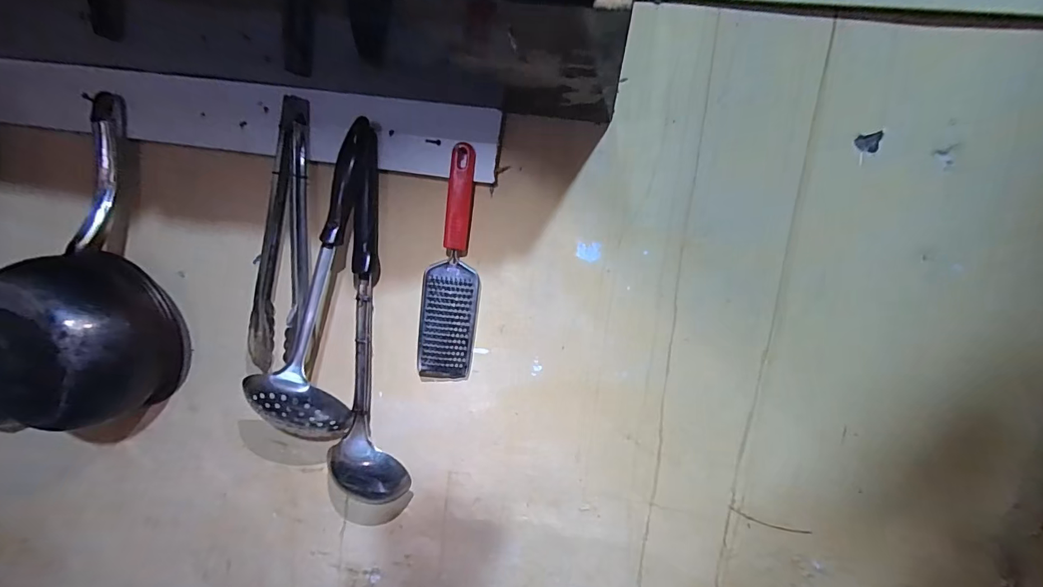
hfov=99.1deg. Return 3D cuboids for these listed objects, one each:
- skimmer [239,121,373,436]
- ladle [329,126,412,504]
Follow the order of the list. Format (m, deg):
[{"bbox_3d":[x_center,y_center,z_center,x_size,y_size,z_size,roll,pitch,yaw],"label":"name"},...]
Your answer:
[{"bbox_3d":[-0.200,-0.006,0.418,0.092,0.308,0.042,1,12,-32],"label":"skimmer"},{"bbox_3d":[-0.146,0.038,0.456,0.073,0.379,0.064,3,11,-24],"label":"ladle"}]

